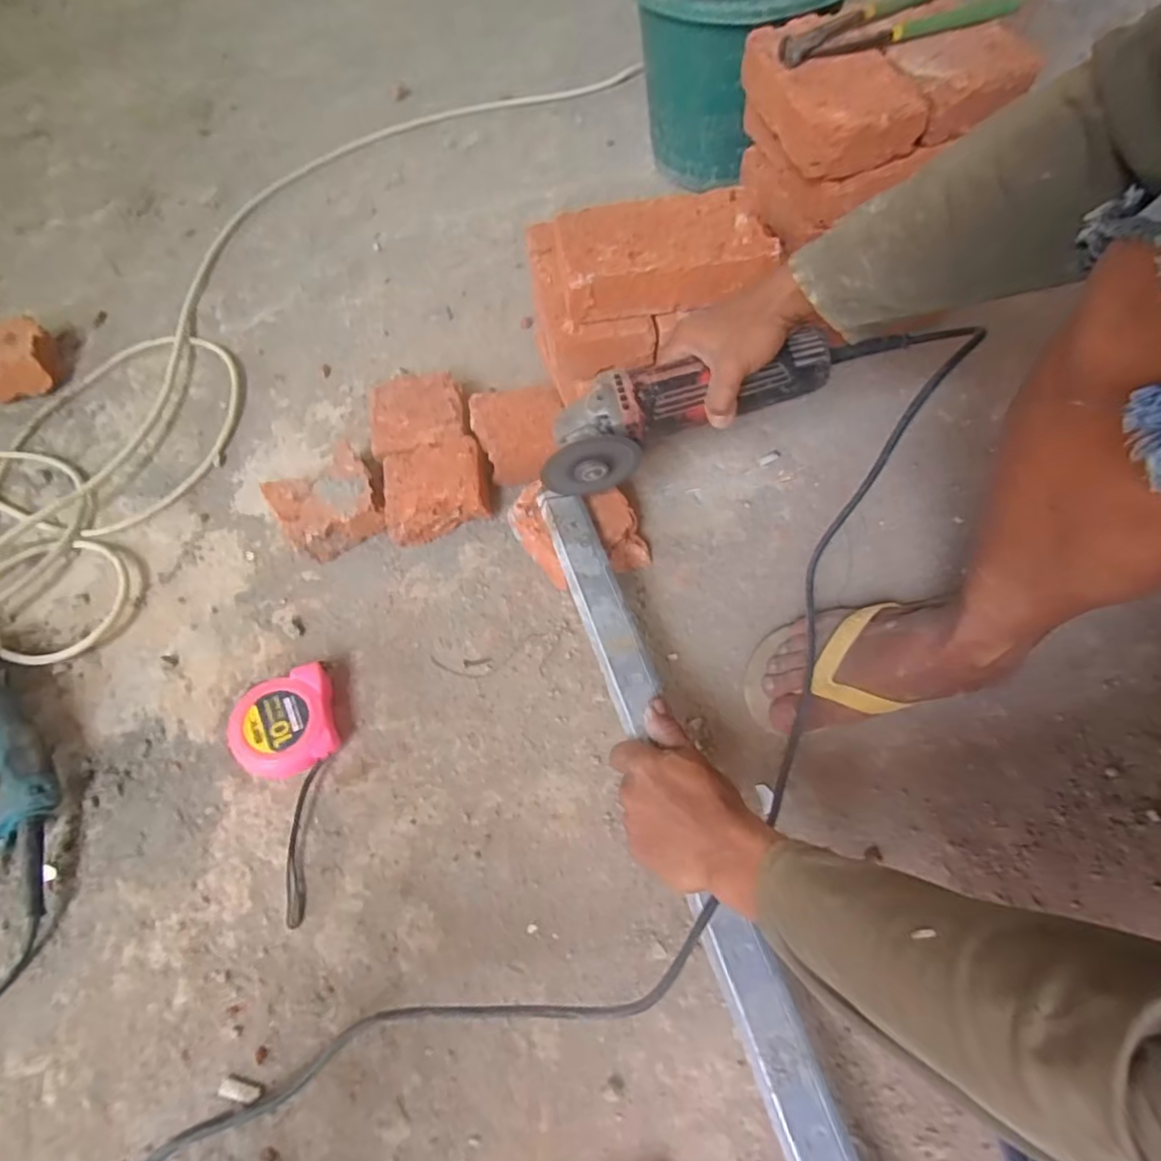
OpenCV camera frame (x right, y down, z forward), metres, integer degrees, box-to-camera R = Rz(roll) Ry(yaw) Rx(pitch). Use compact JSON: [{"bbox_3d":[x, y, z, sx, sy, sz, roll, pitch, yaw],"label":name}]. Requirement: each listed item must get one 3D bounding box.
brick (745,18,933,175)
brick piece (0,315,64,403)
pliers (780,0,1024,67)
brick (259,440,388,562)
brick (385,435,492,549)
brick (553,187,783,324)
[{"bbox_3d":[0.244,-0.485,0.625,0.118,0.054,0.188,-12,62,-3],"label":"brick"},{"bbox_3d":[-0.705,-0.277,0.781,0.080,0.055,0.121,-26,65,-11],"label":"brick piece"},{"bbox_3d":[0.305,-0.558,0.631,0.229,0.035,0.083,-11,63,-4],"label":"pliers"},{"bbox_3d":[-0.264,-0.082,0.669,0.108,0.054,0.107,-32,66,-14],"label":"brick"},{"bbox_3d":[-0.150,-0.093,0.668,0.105,0.058,0.092,-10,63,-4],"label":"brick"},{"bbox_3d":[0.074,-0.310,0.593,0.190,0.048,0.107,-11,62,-2],"label":"brick"}]

